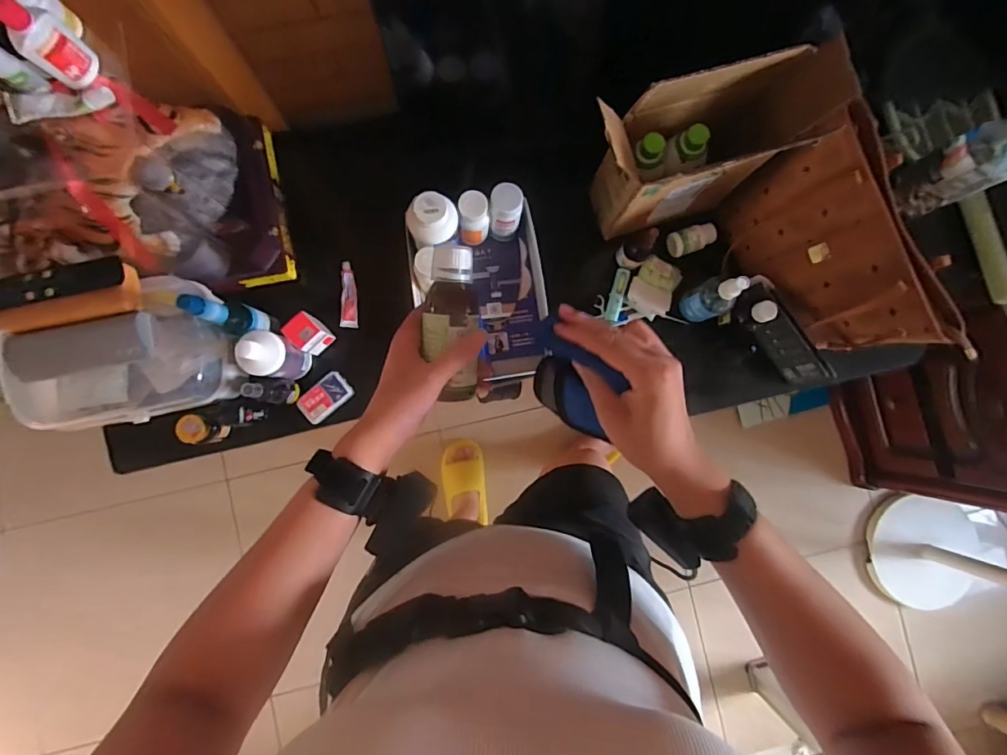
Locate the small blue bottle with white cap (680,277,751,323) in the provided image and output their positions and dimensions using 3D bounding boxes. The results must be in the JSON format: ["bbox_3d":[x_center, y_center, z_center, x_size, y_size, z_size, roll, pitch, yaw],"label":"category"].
[{"bbox_3d":[0.325,-0.123,0.736,0.052,0.138,0.057,-27,89,-4],"label":"small blue bottle with white cap"}]

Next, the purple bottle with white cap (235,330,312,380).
[{"bbox_3d":[-0.337,-0.031,0.697,0.059,0.141,0.063,19,86,-2],"label":"purple bottle with white cap"}]

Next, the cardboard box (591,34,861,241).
[{"bbox_3d":[0.259,-0.316,0.668,0.295,0.247,0.111,-21,88,-4],"label":"cardboard box"}]

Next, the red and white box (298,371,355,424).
[{"bbox_3d":[-0.282,0.032,0.758,0.081,0.013,0.048,-41,90,-4],"label":"red and white box"}]

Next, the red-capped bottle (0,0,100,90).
[{"bbox_3d":[-0.387,-0.284,0.402,0.031,0.069,0.041,38,86,-1],"label":"red-capped bottle"}]

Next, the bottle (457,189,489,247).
[{"bbox_3d":[-0.046,-0.246,0.760,0.048,0.110,0.056,3,87,-3],"label":"bottle"}]

